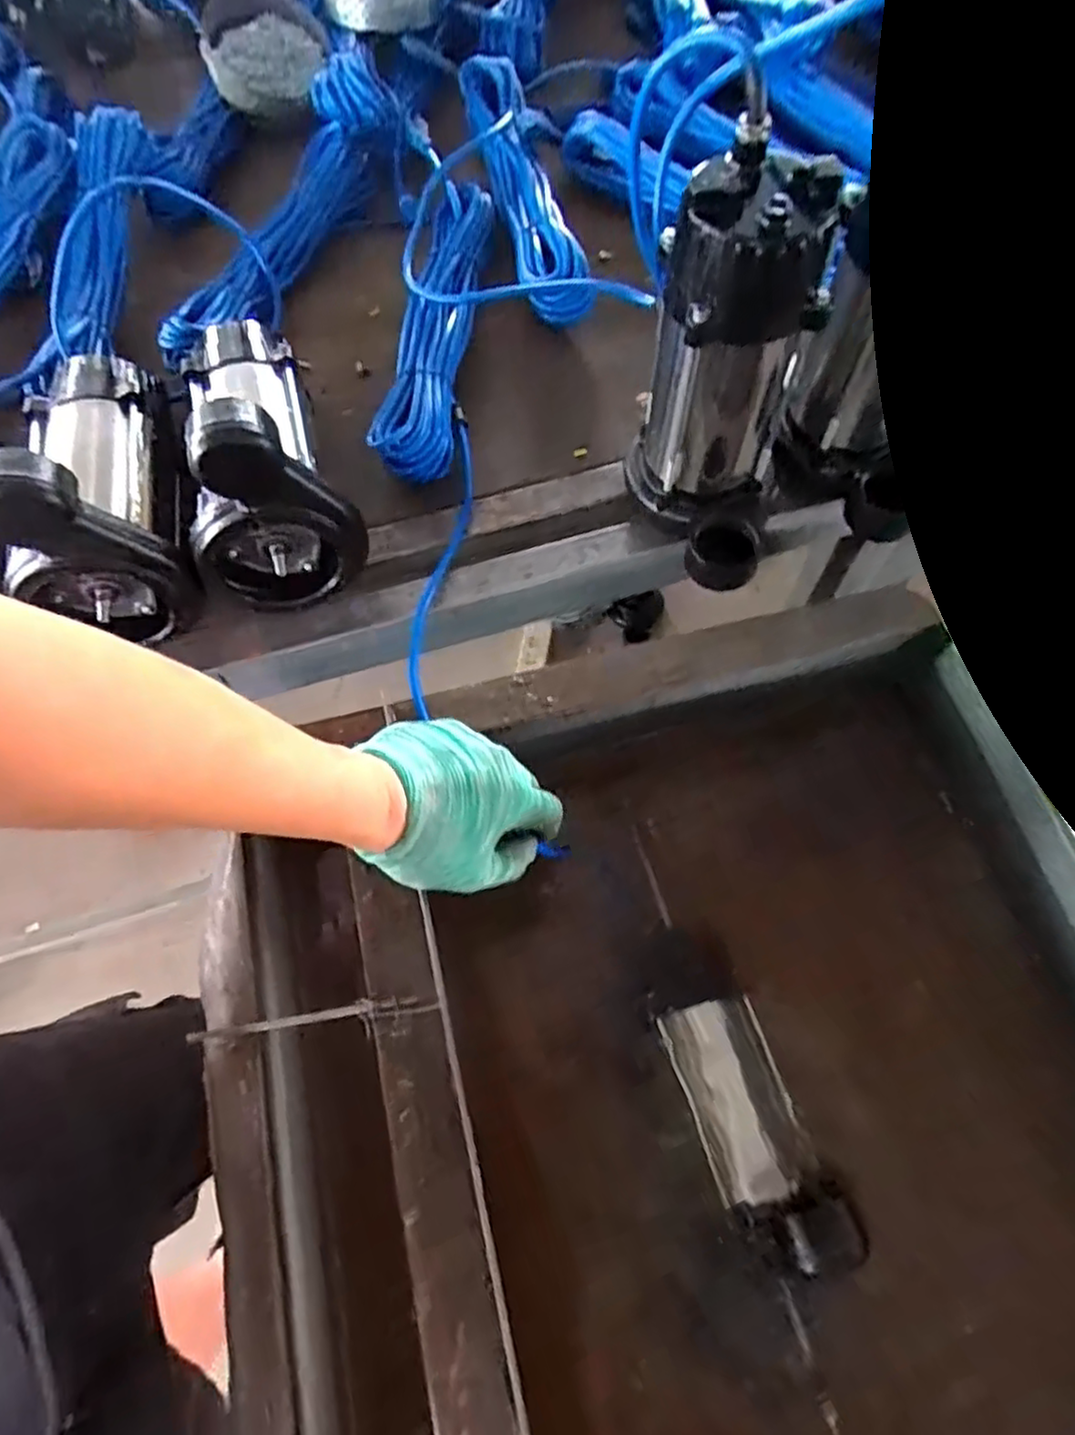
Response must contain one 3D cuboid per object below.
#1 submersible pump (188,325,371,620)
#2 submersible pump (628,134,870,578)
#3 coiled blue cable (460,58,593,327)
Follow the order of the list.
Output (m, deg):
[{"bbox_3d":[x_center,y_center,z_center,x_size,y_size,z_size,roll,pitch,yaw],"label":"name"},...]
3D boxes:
[{"bbox_3d":[-0.231,-0.224,0.534,0.114,0.153,0.241,-20,67,-7],"label":"submersible pump"},{"bbox_3d":[0.126,-0.223,0.492,0.112,0.250,0.124,11,67,7],"label":"submersible pump"},{"bbox_3d":[-0.015,-0.552,0.725,0.075,0.045,0.382,-12,66,-3],"label":"coiled blue cable"}]

